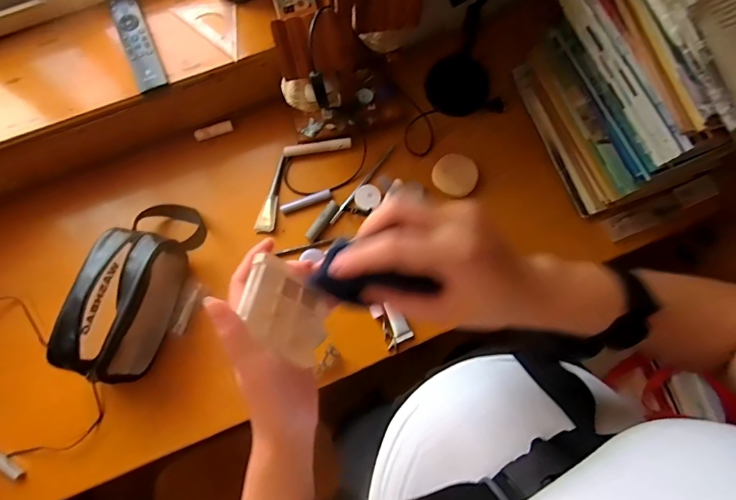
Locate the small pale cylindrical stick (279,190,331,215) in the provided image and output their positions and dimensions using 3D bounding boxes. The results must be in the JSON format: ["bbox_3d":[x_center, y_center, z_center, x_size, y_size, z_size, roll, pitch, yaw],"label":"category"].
[{"bbox_3d":[-0.102,-0.080,0.702,0.085,0.009,0.015,-20,79,-5],"label":"small pale cylindrical stick"}]

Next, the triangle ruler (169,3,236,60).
[{"bbox_3d":[-0.231,-0.353,0.654,0.129,0.007,0.068,40,82,6],"label":"triangle ruler"}]

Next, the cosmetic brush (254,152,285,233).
[{"bbox_3d":[-0.155,-0.094,0.711,0.030,0.007,0.137,16,78,3],"label":"cosmetic brush"}]

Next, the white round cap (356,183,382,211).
[{"bbox_3d":[0.000,-0.088,0.705,0.041,0.013,0.046,18,78,3],"label":"white round cap"}]

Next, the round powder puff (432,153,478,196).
[{"bbox_3d":[0.148,-0.128,0.717,0.073,0.012,0.076,0,78,-1],"label":"round powder puff"}]

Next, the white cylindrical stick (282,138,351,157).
[{"bbox_3d":[-0.085,-0.174,0.728,0.115,0.014,0.016,-9,78,-3],"label":"white cylindrical stick"}]

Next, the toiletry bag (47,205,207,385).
[{"bbox_3d":[-0.348,0.047,0.631,0.102,0.121,0.262,17,78,3],"label":"toiletry bag"}]

